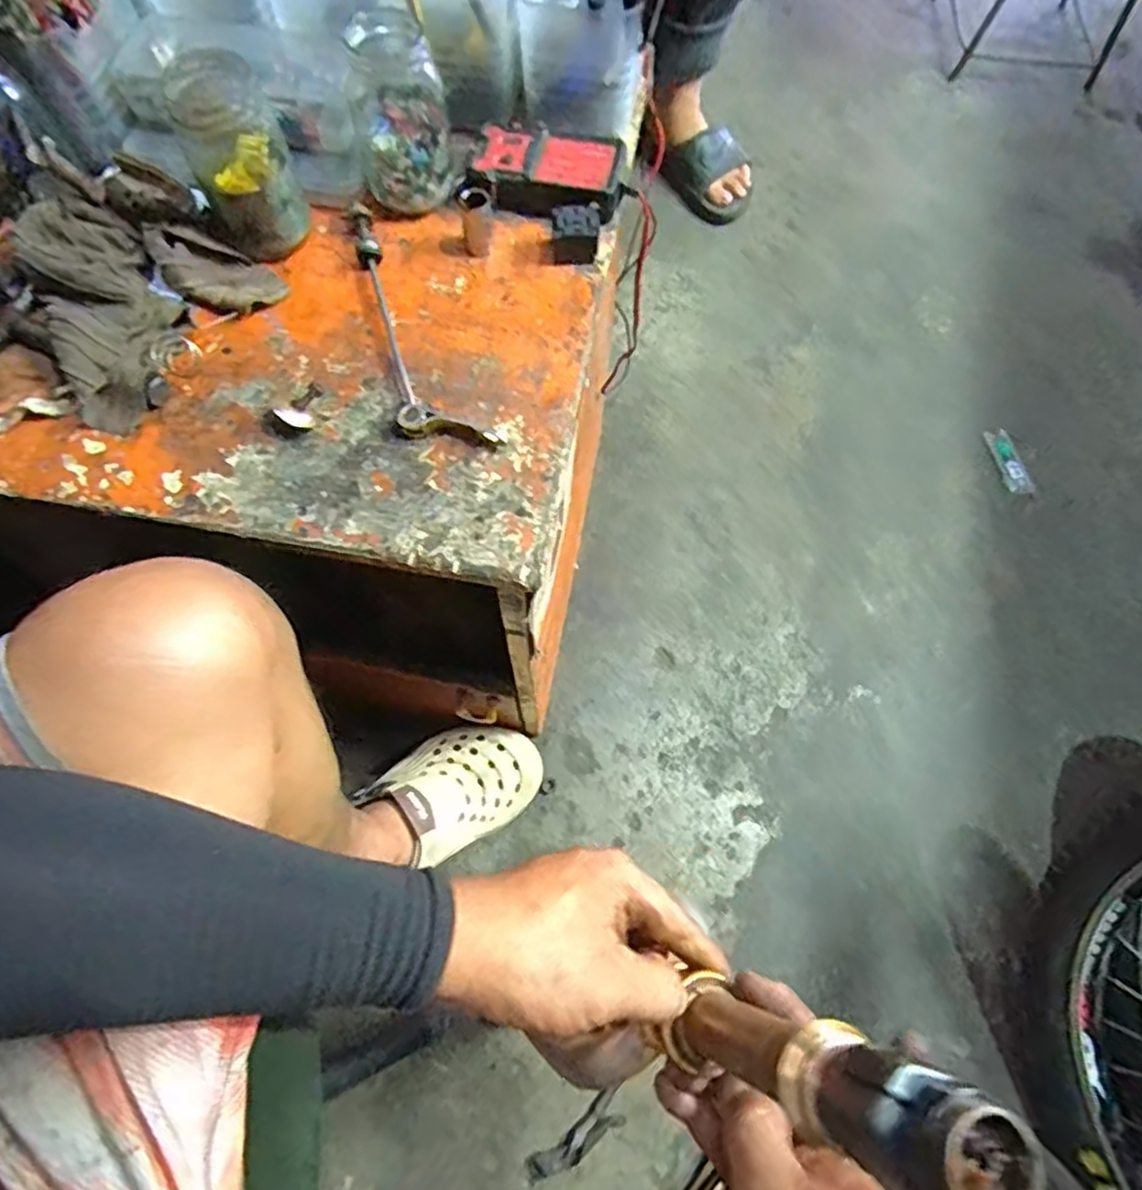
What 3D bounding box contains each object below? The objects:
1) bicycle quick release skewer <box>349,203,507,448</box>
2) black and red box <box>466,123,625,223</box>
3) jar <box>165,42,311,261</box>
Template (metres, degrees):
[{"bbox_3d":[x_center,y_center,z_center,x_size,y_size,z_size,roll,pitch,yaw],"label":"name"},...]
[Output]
[{"bbox_3d":[-0.115,-0.171,0.474,0.052,0.021,0.211,-28,70,-11],"label":"bicycle quick release skewer"},{"bbox_3d":[-0.017,-0.299,0.521,0.104,0.033,0.060,8,68,4],"label":"black and red box"},{"bbox_3d":[-0.217,-0.284,0.468,0.062,0.099,0.065,0,67,0],"label":"jar"}]

